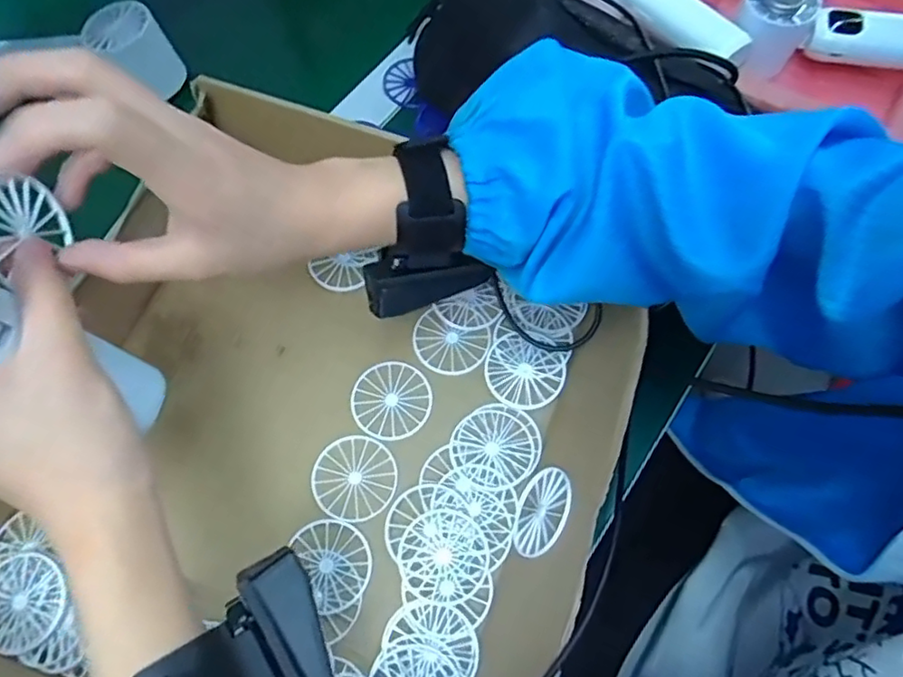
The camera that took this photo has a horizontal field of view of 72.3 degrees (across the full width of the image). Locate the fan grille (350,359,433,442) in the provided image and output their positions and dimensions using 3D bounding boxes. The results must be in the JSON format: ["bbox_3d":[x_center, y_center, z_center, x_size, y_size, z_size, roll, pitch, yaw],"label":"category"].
[{"bbox_3d":[-0.038,0.039,0.394,0.050,0.004,0.048,1,67,-2],"label":"fan grille"}]

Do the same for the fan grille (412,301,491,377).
[{"bbox_3d":[0.000,-0.001,0.408,0.048,0.005,0.048,-23,70,-11],"label":"fan grille"}]

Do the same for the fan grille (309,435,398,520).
[{"bbox_3d":[-0.059,0.086,0.379,0.051,0.007,0.049,1,67,-2],"label":"fan grille"}]

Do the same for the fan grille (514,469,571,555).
[{"bbox_3d":[0.051,0.097,0.348,0.004,0.046,0.049,28,65,-17],"label":"fan grille"}]

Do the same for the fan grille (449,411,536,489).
[{"bbox_3d":[0.026,0.067,0.379,0.050,0.004,0.046,1,67,-2],"label":"fan grille"}]

